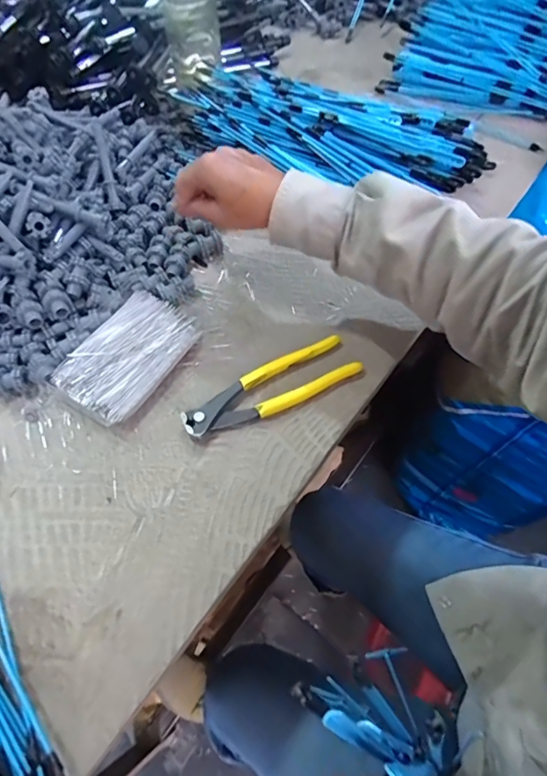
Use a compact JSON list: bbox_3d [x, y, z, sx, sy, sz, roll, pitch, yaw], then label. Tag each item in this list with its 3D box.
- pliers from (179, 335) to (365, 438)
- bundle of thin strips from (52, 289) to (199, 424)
[{"bbox_3d":[-0.003,-0.001,0.390,0.164,0.014,0.050,-25,62,-14],"label":"pliers"},{"bbox_3d":[-0.134,-0.031,0.406,0.081,0.025,0.131,27,63,15],"label":"bundle of thin strips"}]

